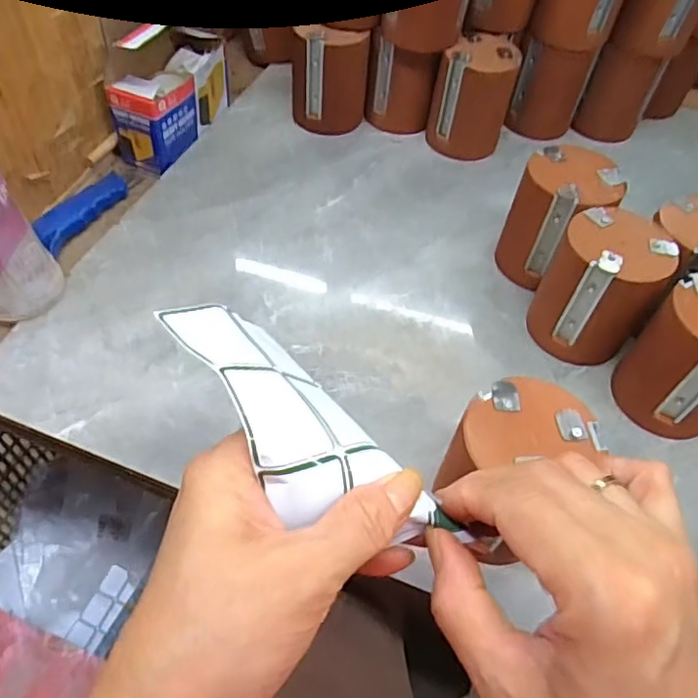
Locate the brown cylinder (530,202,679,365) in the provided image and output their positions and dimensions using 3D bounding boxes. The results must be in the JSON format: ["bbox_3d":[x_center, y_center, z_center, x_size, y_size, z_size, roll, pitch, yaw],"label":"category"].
[{"bbox_3d":[0.192,-0.047,0.460,0.076,0.102,0.078,2,54,-3],"label":"brown cylinder"}]

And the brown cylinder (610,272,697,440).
[{"bbox_3d":[0.250,0.006,0.422,0.077,0.101,0.077,-30,62,-23],"label":"brown cylinder"}]

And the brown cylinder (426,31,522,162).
[{"bbox_3d":[0.130,-0.265,0.619,0.076,0.102,0.083,13,54,5],"label":"brown cylinder"}]

